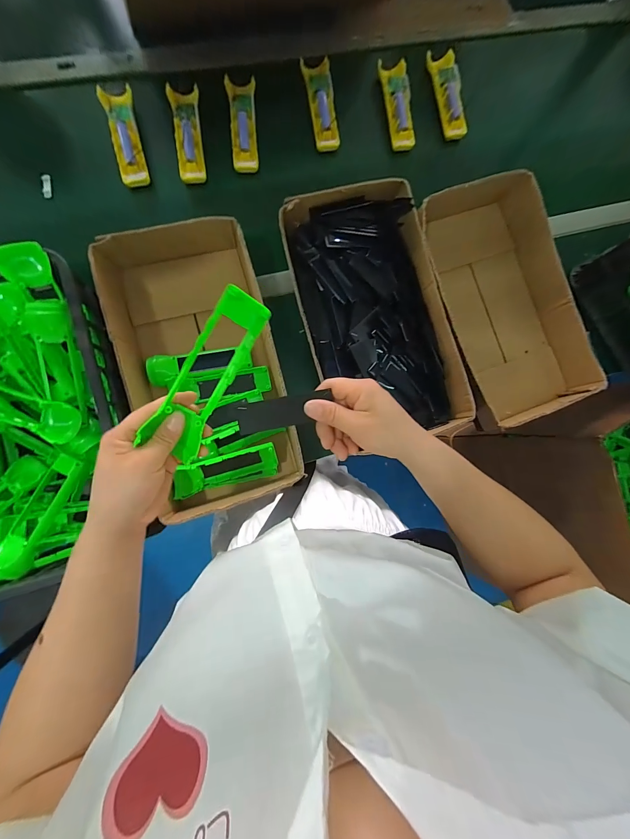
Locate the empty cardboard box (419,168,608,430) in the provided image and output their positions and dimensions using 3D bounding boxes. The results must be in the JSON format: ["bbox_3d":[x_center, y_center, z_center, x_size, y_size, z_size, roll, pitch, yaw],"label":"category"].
[{"bbox_3d":[0.321,-0.202,0.595,0.237,0.123,0.401,-19,89,-9],"label":"empty cardboard box"}]

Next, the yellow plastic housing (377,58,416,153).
[{"bbox_3d":[0.163,-0.612,0.628,0.053,0.016,0.166,-10,89,-3],"label":"yellow plastic housing"}]

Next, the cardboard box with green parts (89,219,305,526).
[{"bbox_3d":[-0.176,-0.086,0.515,0.215,0.092,0.432,-15,88,-9],"label":"cardboard box with green parts"}]

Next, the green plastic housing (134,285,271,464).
[{"bbox_3d":[-0.098,-0.040,0.294,0.048,0.020,0.161,27,96,-30],"label":"green plastic housing"}]

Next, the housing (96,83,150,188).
[{"bbox_3d":[-0.326,-0.489,0.560,0.049,0.025,0.165,-14,88,-9],"label":"housing"}]

